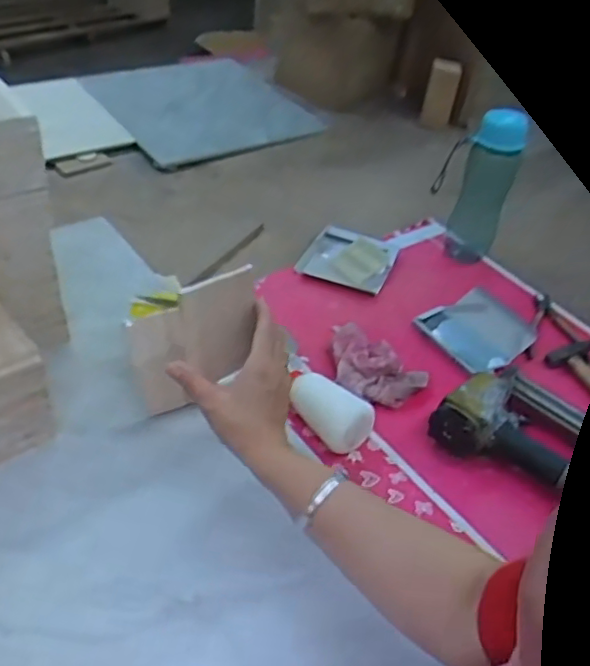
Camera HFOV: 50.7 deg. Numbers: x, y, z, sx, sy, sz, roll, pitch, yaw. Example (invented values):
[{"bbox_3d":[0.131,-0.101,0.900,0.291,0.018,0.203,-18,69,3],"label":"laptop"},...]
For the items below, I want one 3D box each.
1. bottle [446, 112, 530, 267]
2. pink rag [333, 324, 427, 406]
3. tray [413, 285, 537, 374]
[{"bbox_3d":[0.294,-0.231,0.962,0.075,0.253,0.078,16,42,8],"label":"bottle"},{"bbox_3d":[0.088,0.038,0.803,0.098,0.040,0.149,-30,54,-35],"label":"pink rag"},{"bbox_3d":[0.263,-0.004,0.883,0.135,0.026,0.125,-22,50,-30],"label":"tray"}]

